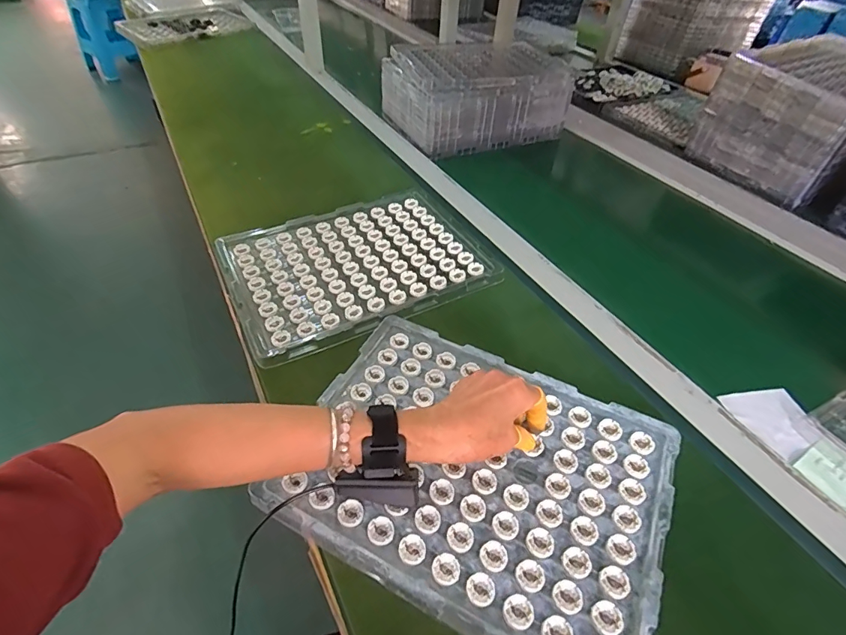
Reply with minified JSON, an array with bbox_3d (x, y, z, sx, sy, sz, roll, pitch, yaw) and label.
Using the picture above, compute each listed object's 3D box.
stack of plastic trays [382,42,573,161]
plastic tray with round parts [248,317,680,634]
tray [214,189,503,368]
[{"bbox_3d":[0.116,-0.504,0.987,0.367,0.123,0.255,-16,48,-19],"label":"stack of plastic trays"},{"bbox_3d":[0.052,0.142,0.422,0.336,0.014,0.252,22,49,17],"label":"plastic tray with round parts"},{"bbox_3d":[-0.097,-0.081,0.638,0.345,0.016,0.257,-20,51,-21],"label":"tray"}]

